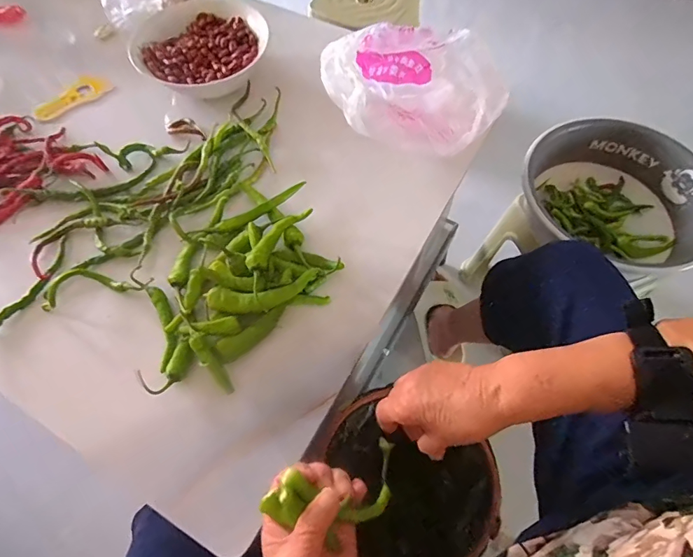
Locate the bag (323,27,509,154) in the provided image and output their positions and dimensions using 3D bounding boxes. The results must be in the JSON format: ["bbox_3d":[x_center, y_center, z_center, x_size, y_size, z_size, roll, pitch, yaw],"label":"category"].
[{"bbox_3d":[0.087,-0.248,0.559,0.225,0.099,0.138,6,63,4],"label":"bag"}]

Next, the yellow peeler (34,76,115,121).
[{"bbox_3d":[-0.417,-0.275,0.647,0.031,0.017,0.114,38,69,18],"label":"yellow peeler"}]

